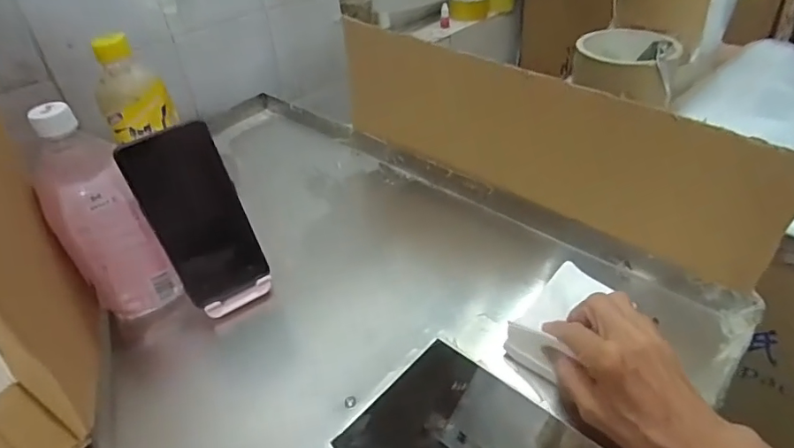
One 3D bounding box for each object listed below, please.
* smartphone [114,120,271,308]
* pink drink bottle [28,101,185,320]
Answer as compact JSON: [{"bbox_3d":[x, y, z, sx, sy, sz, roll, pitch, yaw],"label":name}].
[{"bbox_3d":[-0.177,-0.005,0.450,0.076,0.162,0.004,-28,28,-22],"label":"smartphone"},{"bbox_3d":[-0.262,-0.003,0.448,0.068,0.197,0.060,-24,42,-21],"label":"pink drink bottle"}]

